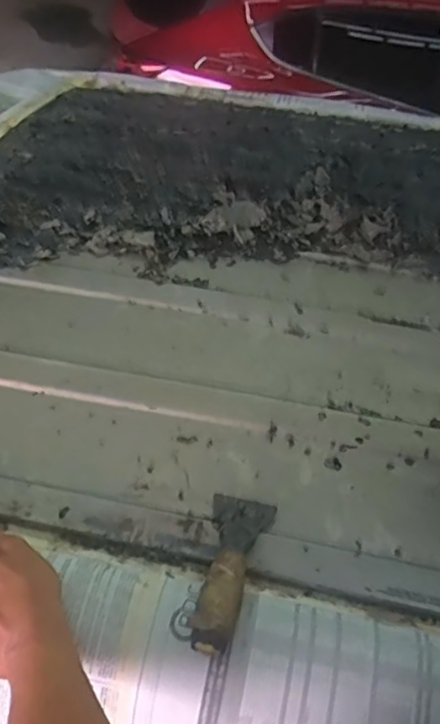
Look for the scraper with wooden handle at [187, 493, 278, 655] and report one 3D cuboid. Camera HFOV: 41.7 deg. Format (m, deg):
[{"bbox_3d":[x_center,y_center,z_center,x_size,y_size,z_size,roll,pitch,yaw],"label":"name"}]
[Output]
[{"bbox_3d":[0.008,0.179,0.509,0.055,0.025,0.143,15,48,6],"label":"scraper with wooden handle"}]

